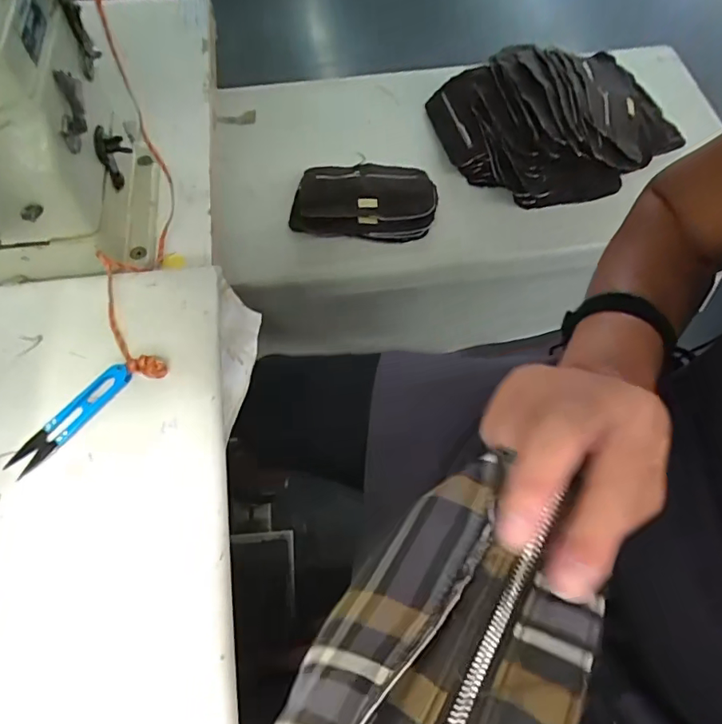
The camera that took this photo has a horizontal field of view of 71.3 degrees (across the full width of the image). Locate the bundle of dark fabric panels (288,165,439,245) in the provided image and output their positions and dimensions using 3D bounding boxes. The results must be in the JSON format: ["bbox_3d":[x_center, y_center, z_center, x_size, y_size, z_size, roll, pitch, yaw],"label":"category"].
[{"bbox_3d":[0.006,-0.247,0.757,0.208,0.022,0.141,6,63,3],"label":"bundle of dark fabric panels"}]

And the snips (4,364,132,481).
[{"bbox_3d":[-0.213,0.039,0.369,0.024,0.006,0.099,37,68,17],"label":"snips"}]

